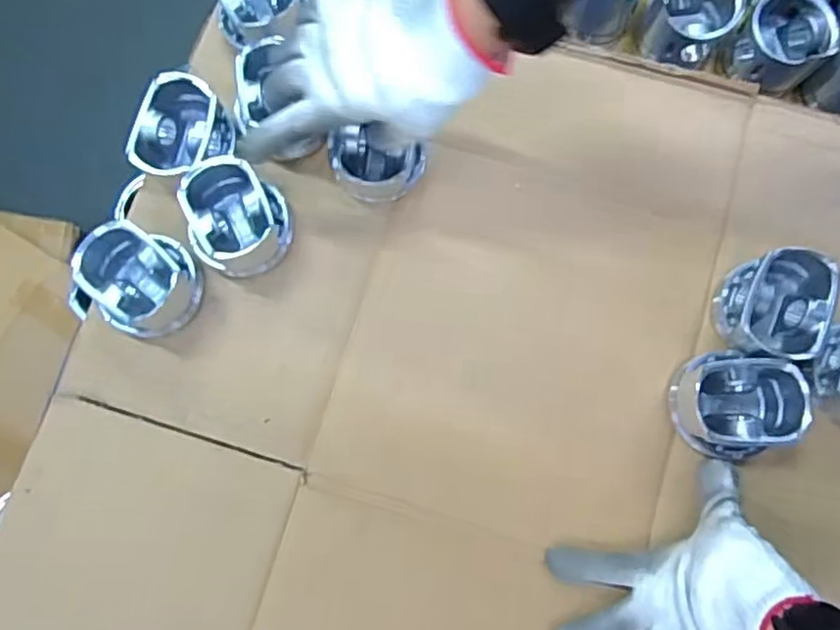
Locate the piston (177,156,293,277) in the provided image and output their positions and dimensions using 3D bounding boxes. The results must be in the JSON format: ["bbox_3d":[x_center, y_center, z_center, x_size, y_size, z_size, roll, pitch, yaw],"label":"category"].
[{"bbox_3d":[-0.133,-0.069,0.474,0.067,0.053,0.072,0,79,1],"label":"piston"}]

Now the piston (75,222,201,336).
[{"bbox_3d":[-0.197,-0.025,0.457,0.067,0.051,0.069,0,79,1],"label":"piston"}]

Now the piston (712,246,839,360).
[{"bbox_3d":[0.248,-0.008,0.457,0.063,0.046,0.074,25,82,3],"label":"piston"}]

